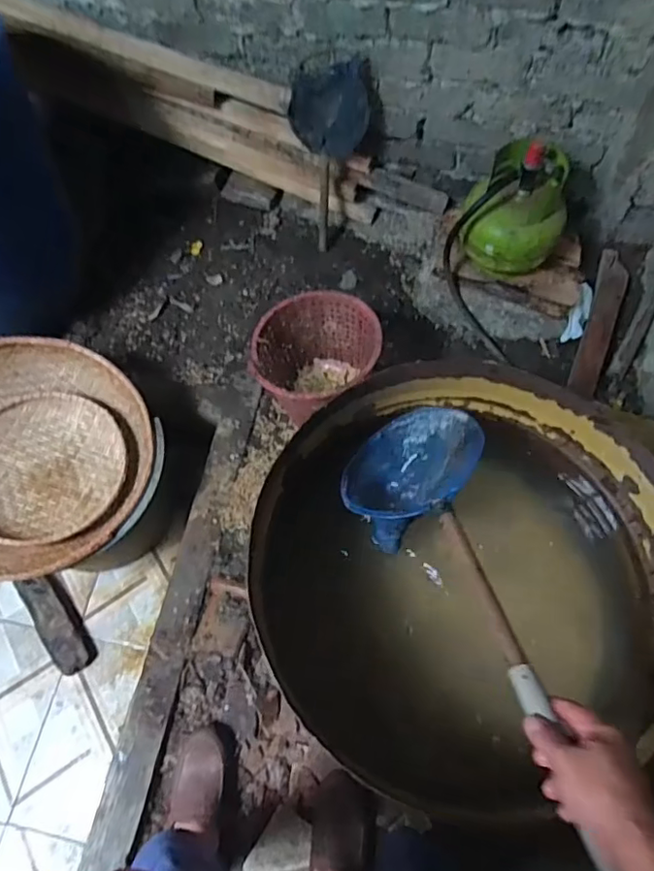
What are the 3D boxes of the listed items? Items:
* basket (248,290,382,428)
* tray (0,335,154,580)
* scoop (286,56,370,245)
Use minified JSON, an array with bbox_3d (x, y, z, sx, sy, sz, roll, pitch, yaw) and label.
[{"bbox_3d":[-0.027,-0.158,1.383,0.282,0.248,0.290,0,64,0],"label":"basket"},{"bbox_3d":[-0.678,0.043,1.282,0.513,0.106,0.526,14,67,-9],"label":"tray"},{"bbox_3d":[-0.019,-0.772,1.558,0.219,0.478,0.110,23,50,11],"label":"scoop"}]

